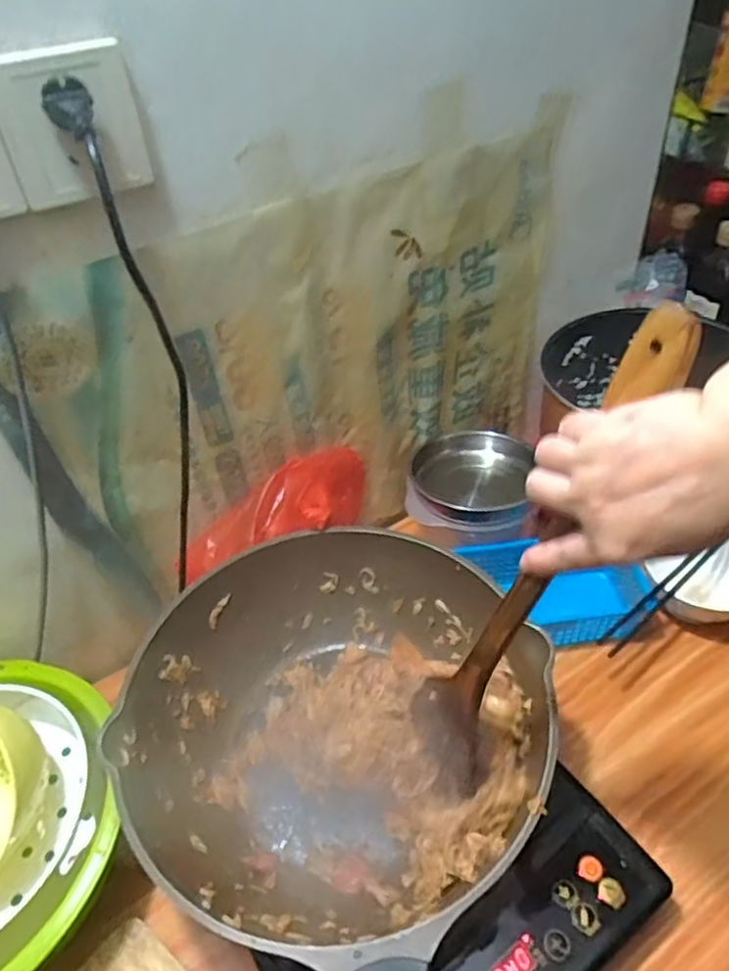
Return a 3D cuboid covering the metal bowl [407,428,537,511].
[{"bbox_3d":[0.119,-0.010,0.766,0.134,0.058,0.148,11,46,18],"label":"metal bowl"}]

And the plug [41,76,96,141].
[{"bbox_3d":[-0.180,-0.230,0.409,0.029,0.025,0.047,-19,45,-13],"label":"plug"}]

